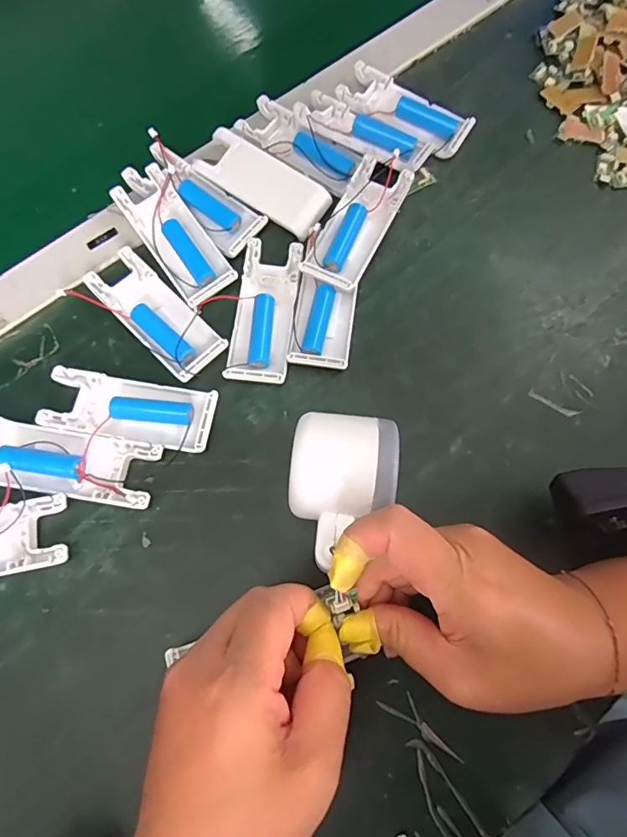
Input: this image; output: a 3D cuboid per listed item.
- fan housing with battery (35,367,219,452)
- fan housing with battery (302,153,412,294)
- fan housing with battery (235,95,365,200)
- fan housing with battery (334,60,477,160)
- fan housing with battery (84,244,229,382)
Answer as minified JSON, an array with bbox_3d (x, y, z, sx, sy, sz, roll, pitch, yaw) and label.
[{"bbox_3d":[-0.114,-0.007,0.302,0.102,0.012,0.040,9,72,2],"label":"fan housing with battery"},{"bbox_3d":[0.030,-0.133,0.339,0.039,0.021,0.101,26,73,8],"label":"fan housing with battery"},{"bbox_3d":[-0.009,-0.208,0.367,0.096,0.017,0.038,35,75,10],"label":"fan housing with battery"},{"bbox_3d":[0.073,-0.243,0.382,0.104,0.014,0.043,28,74,8],"label":"fan housing with battery"},{"bbox_3d":[-0.104,-0.072,0.321,0.040,0.011,0.103,-43,77,-13],"label":"fan housing with battery"}]

